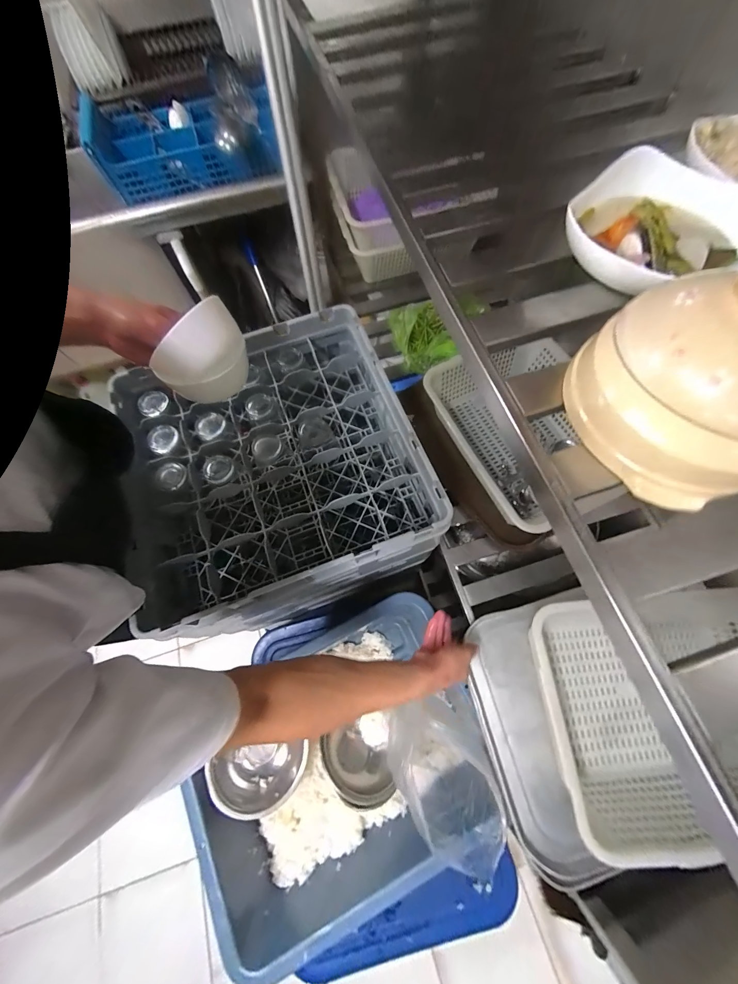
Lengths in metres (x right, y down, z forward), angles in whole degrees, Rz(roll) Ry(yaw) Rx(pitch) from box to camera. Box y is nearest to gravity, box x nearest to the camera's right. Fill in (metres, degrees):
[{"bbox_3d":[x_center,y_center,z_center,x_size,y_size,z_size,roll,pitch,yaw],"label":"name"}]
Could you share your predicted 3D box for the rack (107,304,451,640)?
[{"bbox_3d":[-0.172,-0.050,0.626,0.476,0.187,0.484,-20,69,-5],"label":"rack"}]

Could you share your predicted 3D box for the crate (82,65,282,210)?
[{"bbox_3d":[-0.420,-0.805,0.743,0.408,0.106,0.239,-11,68,-2],"label":"crate"}]

